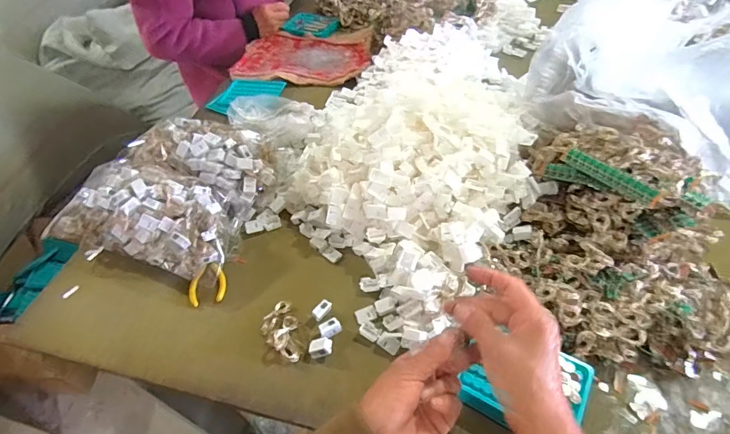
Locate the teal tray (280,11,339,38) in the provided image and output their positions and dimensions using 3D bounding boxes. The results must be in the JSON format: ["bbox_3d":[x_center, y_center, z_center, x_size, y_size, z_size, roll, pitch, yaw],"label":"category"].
[{"bbox_3d":[-0.138,-0.506,1.091,0.122,0.037,0.076,7,51,13],"label":"teal tray"}]

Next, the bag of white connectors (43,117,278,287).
[{"bbox_3d":[-0.307,-0.050,0.675,0.272,0.099,0.267,11,52,15],"label":"bag of white connectors"}]

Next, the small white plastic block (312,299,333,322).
[{"bbox_3d":[-0.058,0.125,0.558,0.014,0.015,0.029,29,59,27],"label":"small white plastic block"}]

